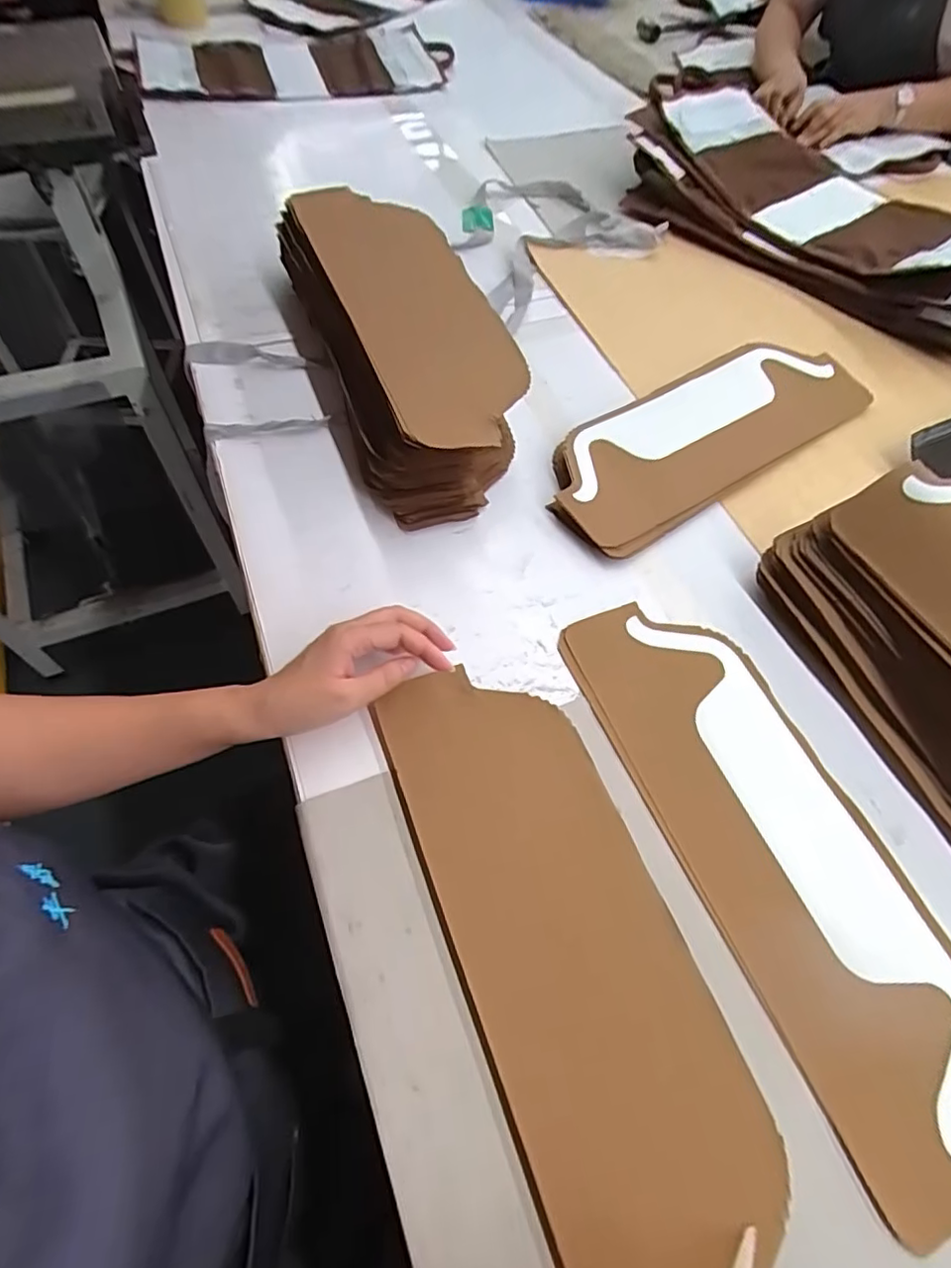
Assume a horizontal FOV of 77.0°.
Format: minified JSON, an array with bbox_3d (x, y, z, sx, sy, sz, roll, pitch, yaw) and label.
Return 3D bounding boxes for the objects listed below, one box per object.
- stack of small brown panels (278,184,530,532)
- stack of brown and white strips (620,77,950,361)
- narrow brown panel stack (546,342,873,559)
[{"bbox_3d":[-0.080,-0.310,0.629,0.175,0.108,0.431,-15,61,-12],"label":"stack of small brown panels"},{"bbox_3d":[0.472,-0.572,0.810,0.630,0.095,0.248,41,66,19],"label":"stack of brown and white strips"},{"bbox_3d":[0.245,-0.214,0.627,0.397,0.025,0.141,-31,66,-20],"label":"narrow brown panel stack"}]

